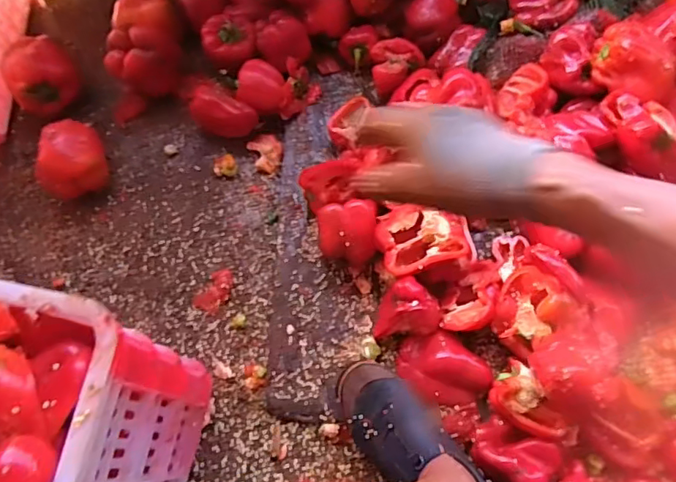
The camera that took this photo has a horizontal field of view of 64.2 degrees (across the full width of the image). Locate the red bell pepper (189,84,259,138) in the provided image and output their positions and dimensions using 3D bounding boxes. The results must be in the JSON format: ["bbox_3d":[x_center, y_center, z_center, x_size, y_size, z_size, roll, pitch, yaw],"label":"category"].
[{"bbox_3d":[-0.169,-0.183,0.791,0.095,0.056,0.057,29,73,13],"label":"red bell pepper"}]

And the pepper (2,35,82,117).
[{"bbox_3d":[-0.450,-0.249,0.837,0.102,0.102,0.095,-1,68,3],"label":"pepper"}]

